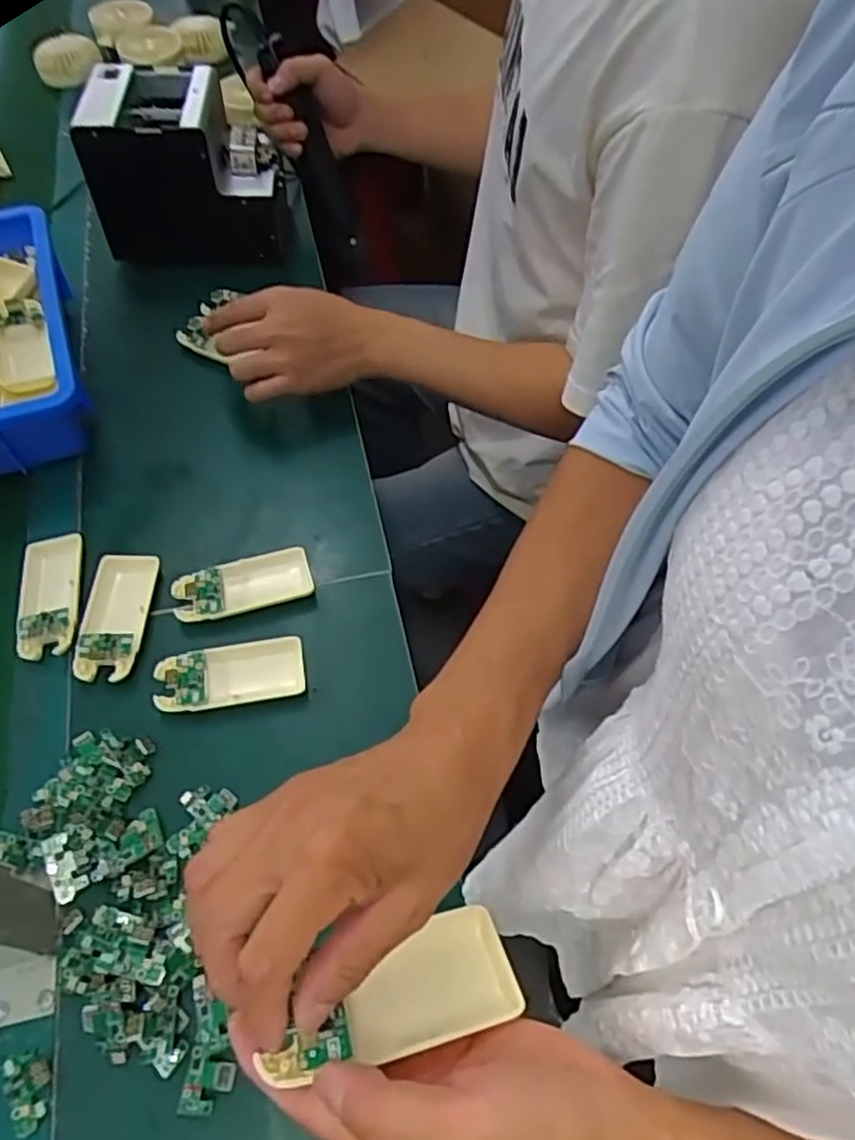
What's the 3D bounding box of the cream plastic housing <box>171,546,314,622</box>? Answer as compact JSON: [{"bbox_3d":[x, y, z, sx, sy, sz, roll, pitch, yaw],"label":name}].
[{"bbox_3d":[-0.146,0.011,0.575,0.105,0.014,0.050,-14,60,-7],"label":"cream plastic housing"}]

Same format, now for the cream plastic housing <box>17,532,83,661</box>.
[{"bbox_3d":[-0.296,0.017,0.570,0.047,0.020,0.109,-12,60,-7],"label":"cream plastic housing"}]

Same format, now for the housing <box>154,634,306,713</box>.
[{"bbox_3d":[-0.144,0.075,0.531,0.105,0.010,0.049,-11,59,-6],"label":"housing"}]

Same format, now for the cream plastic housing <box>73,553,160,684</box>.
[{"bbox_3d":[-0.238,0.032,0.556,0.048,0.011,0.107,-4,59,-2],"label":"cream plastic housing"}]

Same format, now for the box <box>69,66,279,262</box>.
[{"bbox_3d":[-0.261,-0.441,0.785,0.183,0.136,0.146,-4,59,-2],"label":"box"}]

